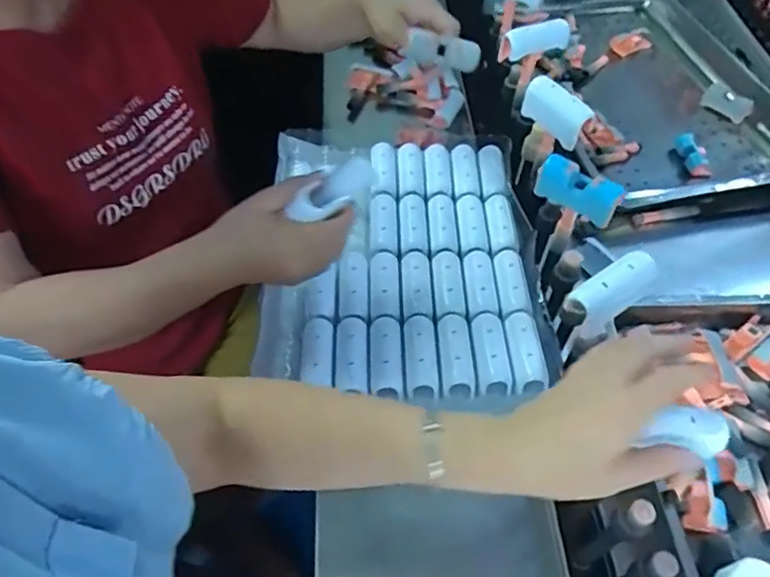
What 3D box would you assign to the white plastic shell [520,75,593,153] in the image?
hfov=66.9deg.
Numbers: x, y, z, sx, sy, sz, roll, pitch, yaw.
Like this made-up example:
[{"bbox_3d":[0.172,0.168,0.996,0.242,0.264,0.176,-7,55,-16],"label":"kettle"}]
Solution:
[{"bbox_3d":[0.172,-0.180,0.591,0.019,0.044,0.075,-29,58,-22],"label":"white plastic shell"}]

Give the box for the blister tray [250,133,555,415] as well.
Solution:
[{"bbox_3d":[0.012,-0.036,0.601,0.264,0.028,0.346,0,52,-2],"label":"blister tray"}]

